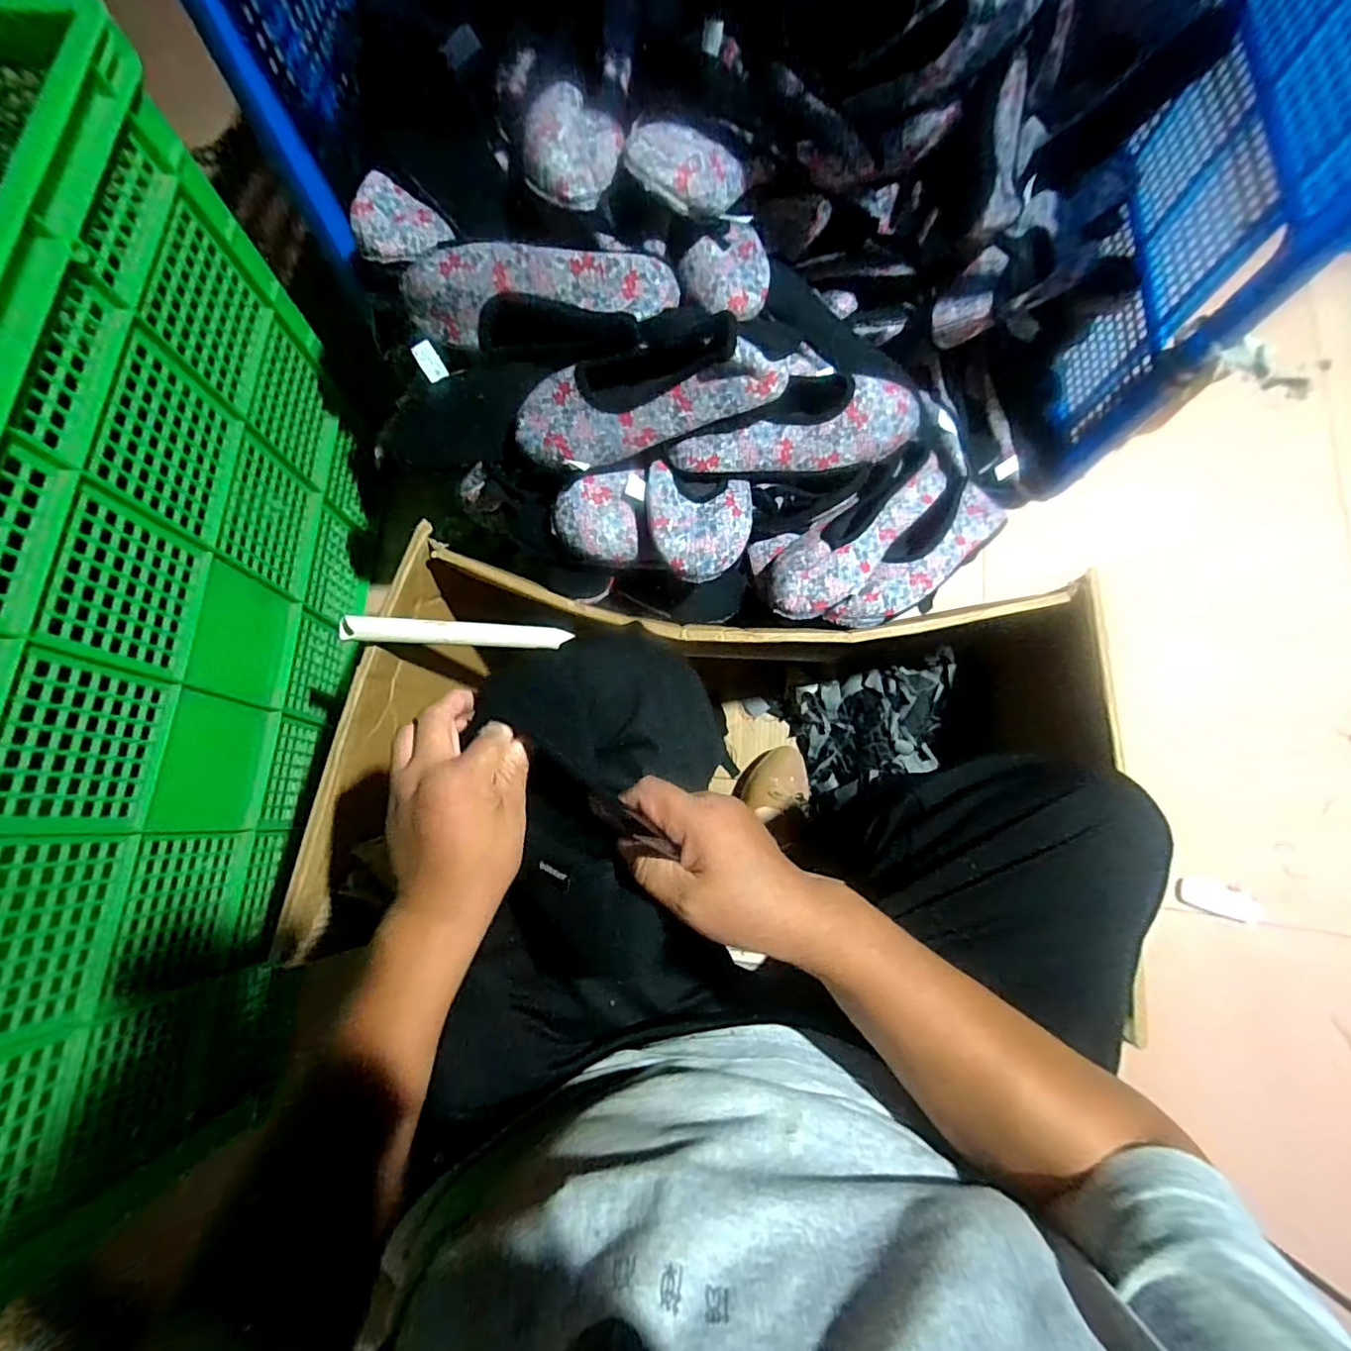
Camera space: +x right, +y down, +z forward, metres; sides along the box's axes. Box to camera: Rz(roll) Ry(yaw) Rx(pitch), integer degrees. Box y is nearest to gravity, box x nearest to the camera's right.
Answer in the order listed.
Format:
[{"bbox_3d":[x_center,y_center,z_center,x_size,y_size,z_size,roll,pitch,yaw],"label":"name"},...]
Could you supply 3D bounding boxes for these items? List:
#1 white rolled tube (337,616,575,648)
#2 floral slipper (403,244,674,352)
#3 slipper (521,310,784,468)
[{"bbox_3d":[-0.218,-0.044,0.588,0.212,0.023,0.029,2,76,-13],"label":"white rolled tube"},{"bbox_3d":[-0.128,-0.349,0.540,0.255,0.072,0.060,5,76,1],"label":"floral slipper"},{"bbox_3d":[-0.031,-0.257,0.533,0.252,0.059,0.096,-10,76,15],"label":"slipper"}]

